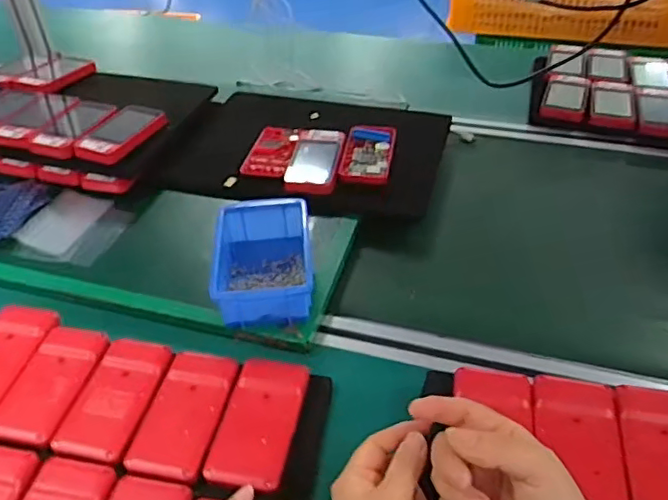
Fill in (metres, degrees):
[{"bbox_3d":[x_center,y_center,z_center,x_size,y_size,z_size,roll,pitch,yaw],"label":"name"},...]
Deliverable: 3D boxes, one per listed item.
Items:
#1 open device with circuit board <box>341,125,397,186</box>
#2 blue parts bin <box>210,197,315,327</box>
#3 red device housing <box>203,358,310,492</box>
[{"bbox_3d":[0.047,-0.129,0.803,0.064,0.015,0.130,2,42,10],"label":"open device with circuit board"},{"bbox_3d":[-0.073,0.012,0.633,0.097,0.052,0.144,-5,42,-3],"label":"blue parts bin"},{"bbox_3d":[-0.063,0.145,0.520,0.063,0.011,0.123,6,42,10],"label":"red device housing"}]

